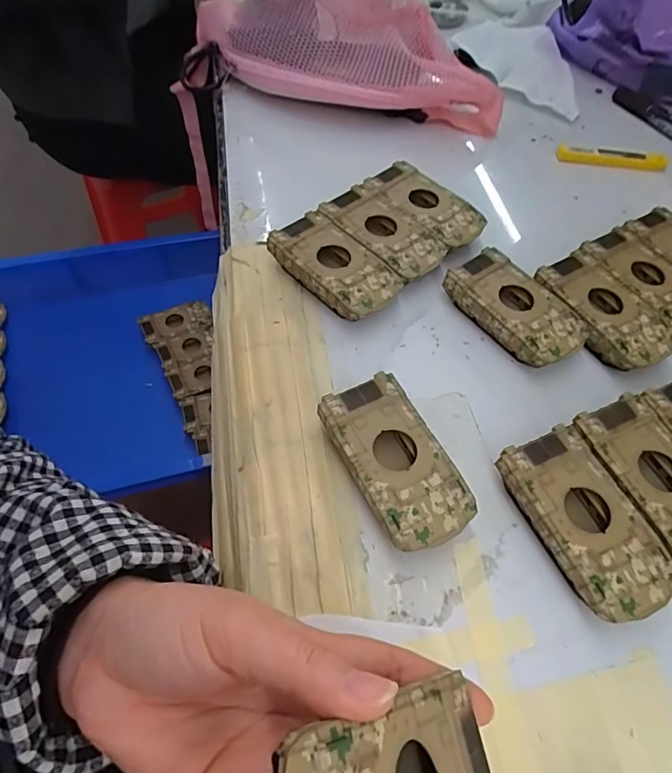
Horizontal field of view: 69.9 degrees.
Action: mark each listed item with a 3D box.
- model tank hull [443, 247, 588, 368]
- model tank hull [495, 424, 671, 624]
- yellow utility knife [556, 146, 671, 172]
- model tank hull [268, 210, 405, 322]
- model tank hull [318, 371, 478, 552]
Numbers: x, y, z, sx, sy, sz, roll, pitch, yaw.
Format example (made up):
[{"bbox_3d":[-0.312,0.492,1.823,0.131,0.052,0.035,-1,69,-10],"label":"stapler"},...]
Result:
[{"bbox_3d":[0.125,-0.052,0.338,0.050,0.027,0.092,-31,65,-21],"label":"model tank hull"},{"bbox_3d":[0.132,0.074,0.260,0.054,0.025,0.095,-21,61,-16],"label":"model tank hull"},{"bbox_3d":[0.266,-0.221,0.465,0.105,0.010,0.014,4,58,-1],"label":"yellow utility knife"},{"bbox_3d":[-0.001,-0.083,0.348,0.050,0.026,0.092,-38,67,-24],"label":"model tank hull"},{"bbox_3d":[0.033,0.044,0.271,0.050,0.026,0.096,-23,62,-17],"label":"model tank hull"}]

